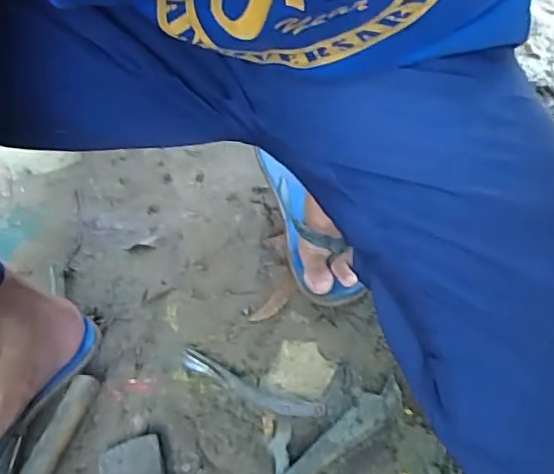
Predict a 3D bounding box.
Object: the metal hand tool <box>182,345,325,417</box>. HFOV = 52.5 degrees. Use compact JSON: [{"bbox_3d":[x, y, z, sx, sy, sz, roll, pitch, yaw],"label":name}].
[{"bbox_3d":[-0.029,0.148,0.554,0.153,0.021,0.027,21,58,15],"label":"metal hand tool"}]

